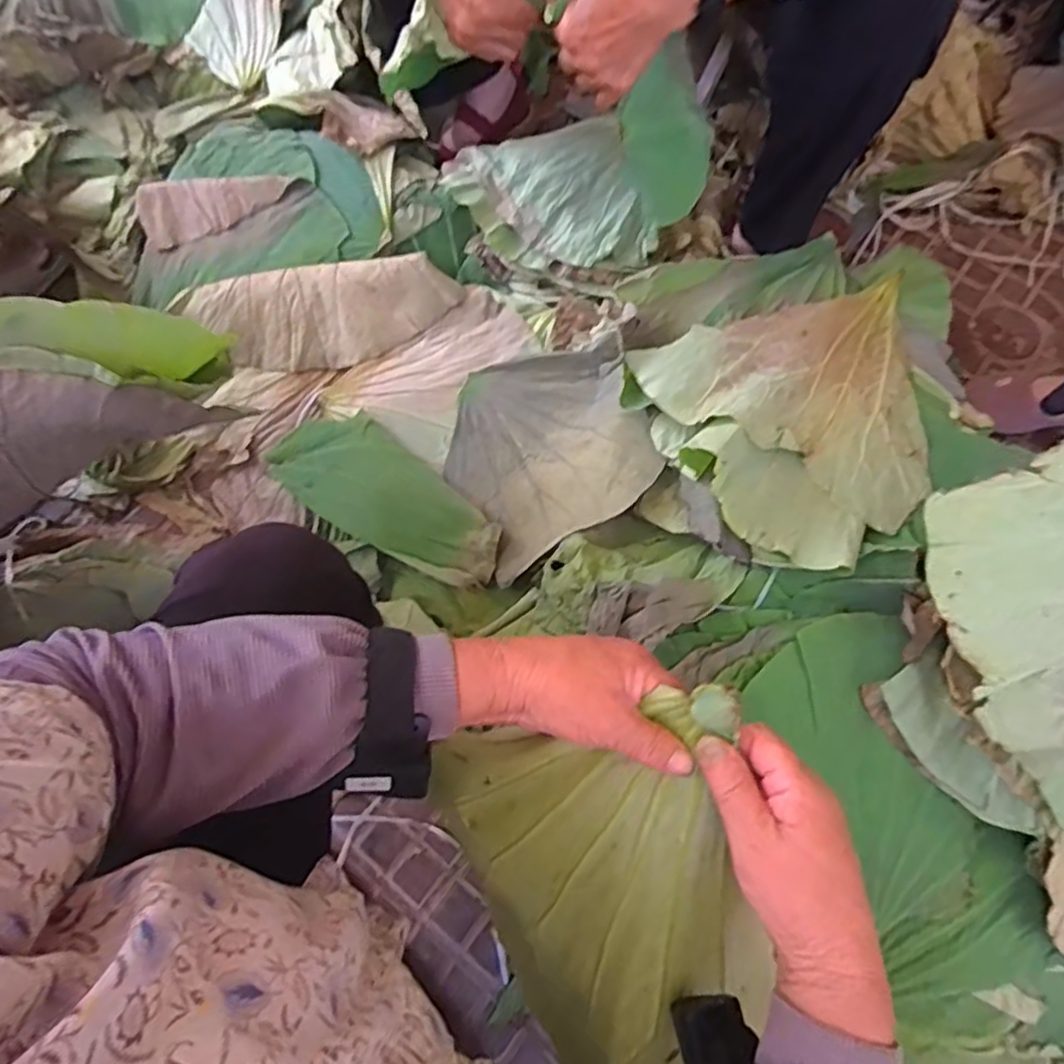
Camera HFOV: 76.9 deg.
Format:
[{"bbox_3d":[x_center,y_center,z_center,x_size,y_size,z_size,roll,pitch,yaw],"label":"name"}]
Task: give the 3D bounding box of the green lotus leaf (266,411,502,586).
[{"bbox_3d":[-0.180,-0.040,0.799,0.322,0.063,0.120,38,74,13],"label":"green lotus leaf"}]

